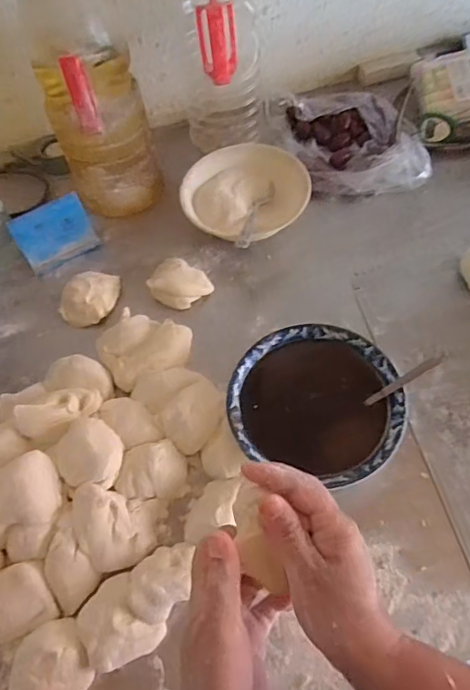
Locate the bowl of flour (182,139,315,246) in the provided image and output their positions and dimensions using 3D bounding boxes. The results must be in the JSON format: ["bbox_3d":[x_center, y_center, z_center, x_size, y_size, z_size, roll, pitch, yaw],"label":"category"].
[{"bbox_3d":[0.010,-0.199,0.688,0.158,0.059,0.151,-2,60,3],"label":"bowl of flour"}]

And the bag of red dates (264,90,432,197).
[{"bbox_3d":[0.166,-0.298,0.720,0.184,0.074,0.239,-18,61,-6],"label":"bag of red dates"}]

